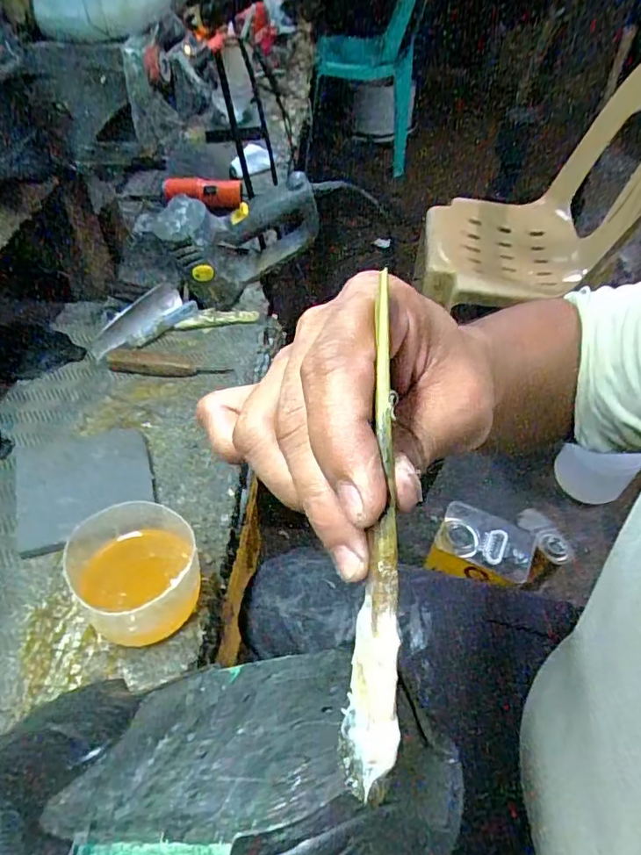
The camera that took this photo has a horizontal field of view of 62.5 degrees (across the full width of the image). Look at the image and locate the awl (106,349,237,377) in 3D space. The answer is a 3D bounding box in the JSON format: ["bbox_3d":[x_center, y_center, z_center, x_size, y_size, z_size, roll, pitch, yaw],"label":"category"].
[{"bbox_3d":[-0.179,-0.075,0.622,0.142,0.015,0.033,3,50,3],"label":"awl"}]

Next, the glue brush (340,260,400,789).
[{"bbox_3d":[0.016,0.025,0.149,0.013,0.019,0.137,3,83,3],"label":"glue brush"}]

